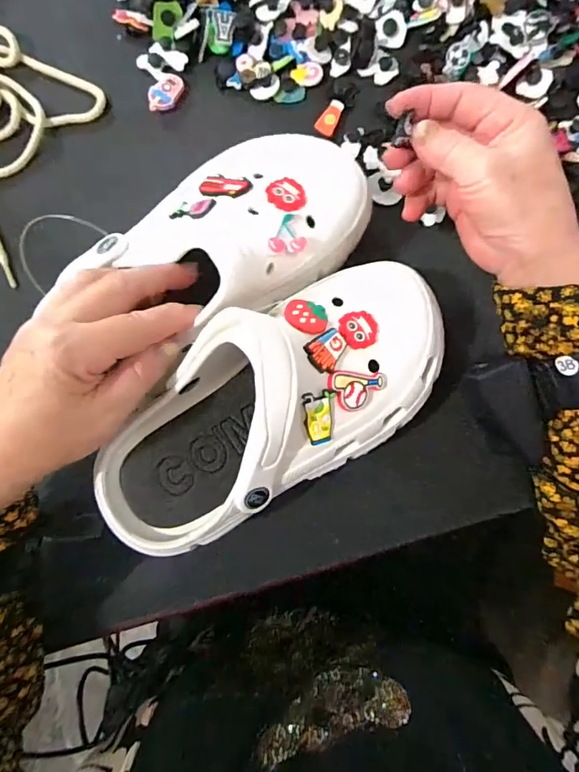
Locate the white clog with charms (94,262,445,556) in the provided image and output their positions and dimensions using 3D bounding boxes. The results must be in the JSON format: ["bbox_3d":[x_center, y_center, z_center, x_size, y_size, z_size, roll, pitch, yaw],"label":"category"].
[{"bbox_3d":[-0.008,0.008,0.259,0.226,0.074,0.100,-30,84,-3],"label":"white clog with charms"}]

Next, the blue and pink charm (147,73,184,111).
[{"bbox_3d":[-0.102,-0.240,0.374,0.024,0.006,0.036,29,84,4],"label":"blue and pink charm"}]

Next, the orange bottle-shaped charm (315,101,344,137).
[{"bbox_3d":[0.033,-0.216,0.369,0.016,0.006,0.028,28,84,4],"label":"orange bottle-shaped charm"}]

